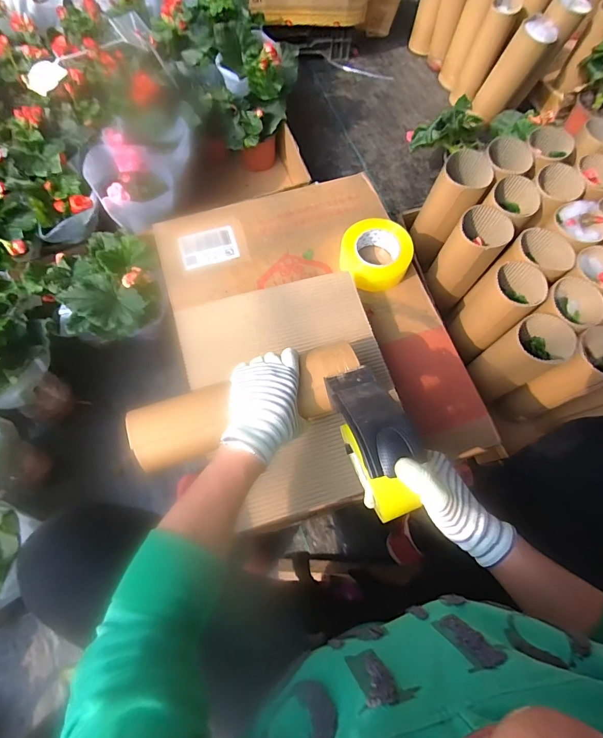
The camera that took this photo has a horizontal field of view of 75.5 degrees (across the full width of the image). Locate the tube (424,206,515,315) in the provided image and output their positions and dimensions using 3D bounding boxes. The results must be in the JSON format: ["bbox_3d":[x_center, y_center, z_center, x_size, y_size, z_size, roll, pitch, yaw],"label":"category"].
[{"bbox_3d":[0.336,-0.230,0.819,0.101,0.215,0.103,33,72,9],"label":"tube"}]

